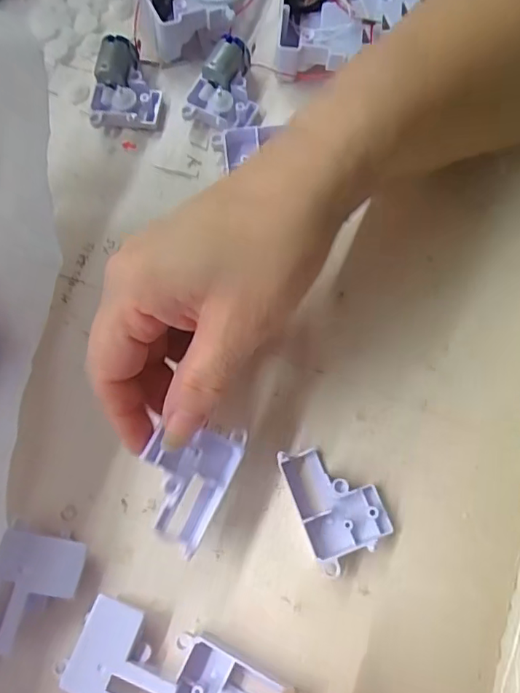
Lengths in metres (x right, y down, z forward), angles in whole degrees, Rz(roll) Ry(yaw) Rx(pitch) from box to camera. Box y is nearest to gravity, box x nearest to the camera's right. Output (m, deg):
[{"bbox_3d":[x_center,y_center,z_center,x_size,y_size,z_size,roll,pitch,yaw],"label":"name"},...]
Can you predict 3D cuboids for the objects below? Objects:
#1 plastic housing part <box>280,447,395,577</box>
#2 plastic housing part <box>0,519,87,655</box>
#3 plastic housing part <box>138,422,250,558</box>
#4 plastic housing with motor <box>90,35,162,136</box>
[{"bbox_3d":[0.033,0.067,0.223,0.035,0.012,0.051,-22,75,-4],"label":"plastic housing part"},{"bbox_3d":[-0.095,0.102,0.215,0.035,0.017,0.046,11,75,4],"label":"plastic housing part"},{"bbox_3d":[-0.030,0.052,0.208,0.035,0.012,0.051,25,77,8],"label":"plastic housing part"},{"bbox_3d":[-0.072,-0.142,0.279,0.034,0.021,0.046,6,75,3],"label":"plastic housing with motor"}]

